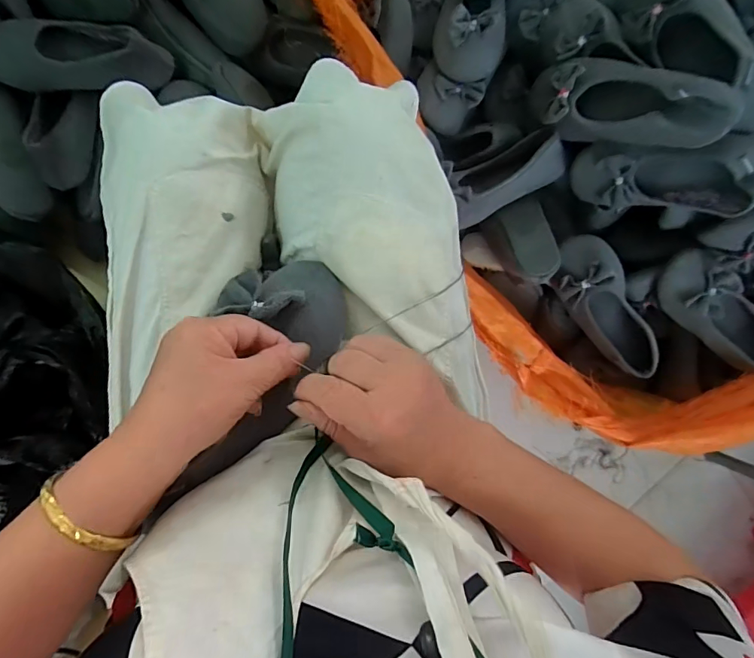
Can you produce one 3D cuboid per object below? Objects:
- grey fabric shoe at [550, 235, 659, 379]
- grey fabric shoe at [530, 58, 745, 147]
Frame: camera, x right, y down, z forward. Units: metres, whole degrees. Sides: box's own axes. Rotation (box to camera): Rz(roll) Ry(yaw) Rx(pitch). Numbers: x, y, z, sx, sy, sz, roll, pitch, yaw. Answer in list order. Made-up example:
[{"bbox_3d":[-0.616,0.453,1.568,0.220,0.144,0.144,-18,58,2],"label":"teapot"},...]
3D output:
[{"bbox_3d":[0.341,-0.031,0.651,0.082,0.076,0.229,-34,98,-5],"label":"grey fabric shoe"},{"bbox_3d":[0.310,-0.284,0.558,0.249,0.061,0.078,27,89,29],"label":"grey fabric shoe"}]

